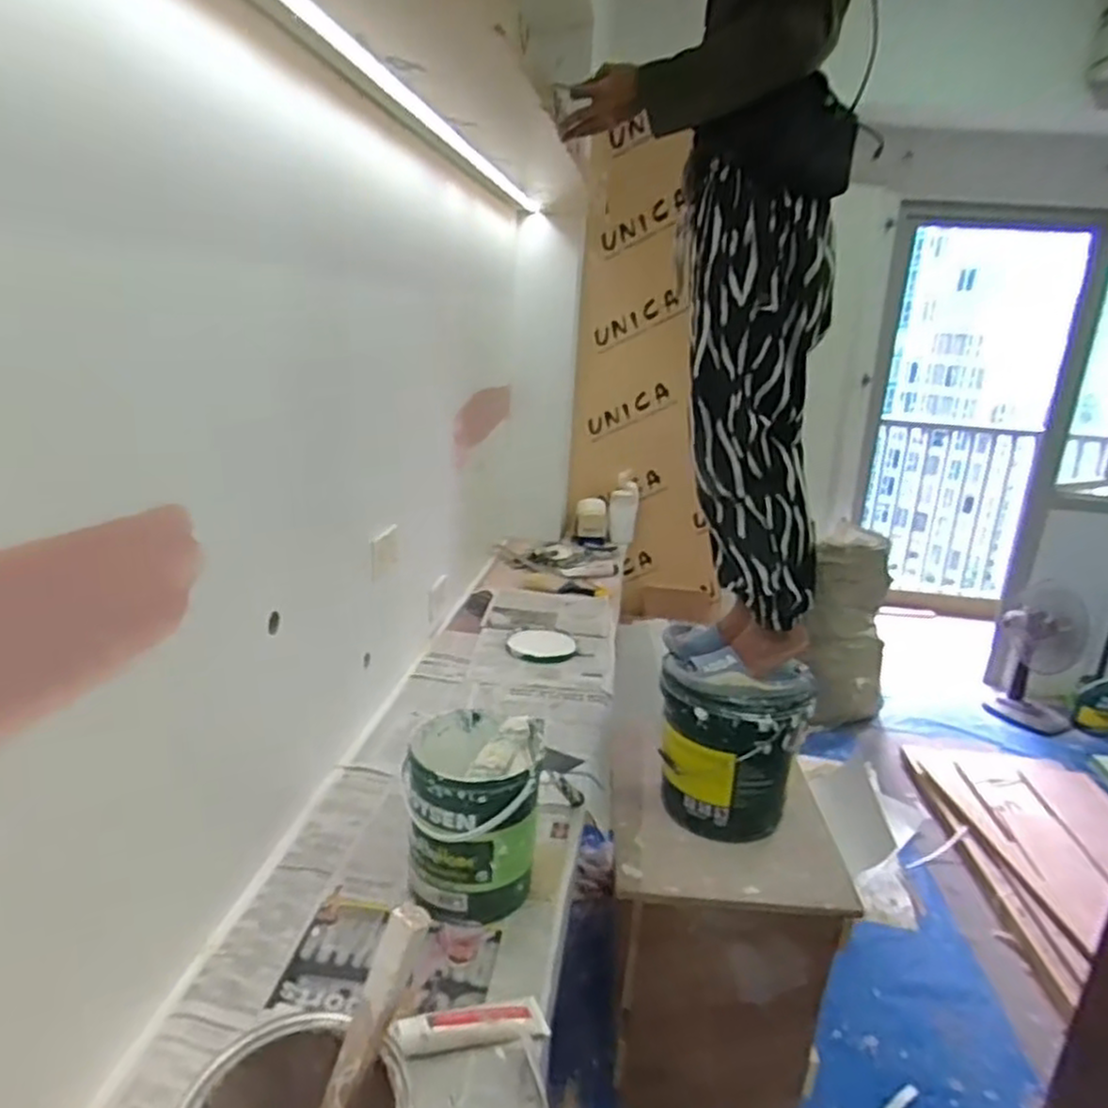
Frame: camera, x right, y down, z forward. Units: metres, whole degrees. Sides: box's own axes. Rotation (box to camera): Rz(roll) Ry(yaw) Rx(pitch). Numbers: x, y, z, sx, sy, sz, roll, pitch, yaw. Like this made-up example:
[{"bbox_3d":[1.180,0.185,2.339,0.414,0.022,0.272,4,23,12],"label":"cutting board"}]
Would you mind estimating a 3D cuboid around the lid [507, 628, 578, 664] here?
[{"bbox_3d":[-0.036,0.217,1.835,0.164,0.020,0.191,-4,19,-23],"label":"lid"}]

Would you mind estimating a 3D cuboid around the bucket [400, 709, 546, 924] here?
[{"bbox_3d":[-0.109,0.351,1.003,0.167,0.239,0.170,4,17,-1],"label":"bucket"}]

